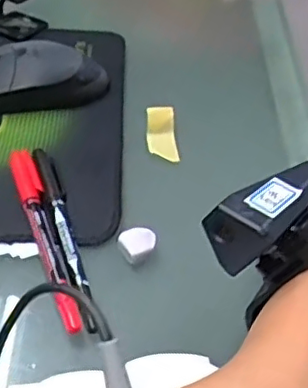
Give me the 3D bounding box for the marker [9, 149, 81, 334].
[{"bbox_3d":[-0.065,0.021,0.365,0.014,0.014,0.139,-12,46,-18],"label":"marker"}]

